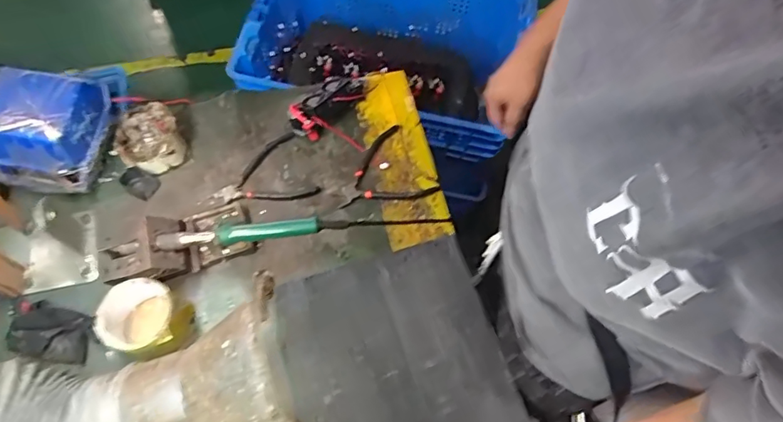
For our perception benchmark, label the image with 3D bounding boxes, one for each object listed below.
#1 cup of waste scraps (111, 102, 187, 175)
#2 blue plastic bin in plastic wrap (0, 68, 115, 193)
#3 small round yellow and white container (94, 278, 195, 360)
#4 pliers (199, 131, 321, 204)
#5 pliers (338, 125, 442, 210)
[{"bbox_3d":[-0.346,-0.103,0.705,0.089,0.059,0.086,1,65,-2],"label":"cup of waste scraps"},{"bbox_3d":[-0.444,-0.112,0.633,0.109,0.114,0.144,10,65,2],"label":"blue plastic bin in plastic wrap"},{"bbox_3d":[-0.295,0.132,0.592,0.083,0.072,0.079,1,65,-2],"label":"small round yellow and white container"},{"bbox_3d":[-0.198,-0.046,0.713,0.156,0.011,0.109,-23,68,-13],"label":"pliers"},{"bbox_3d":[-0.018,-0.053,0.728,0.136,0.009,0.127,-28,69,-15],"label":"pliers"}]

